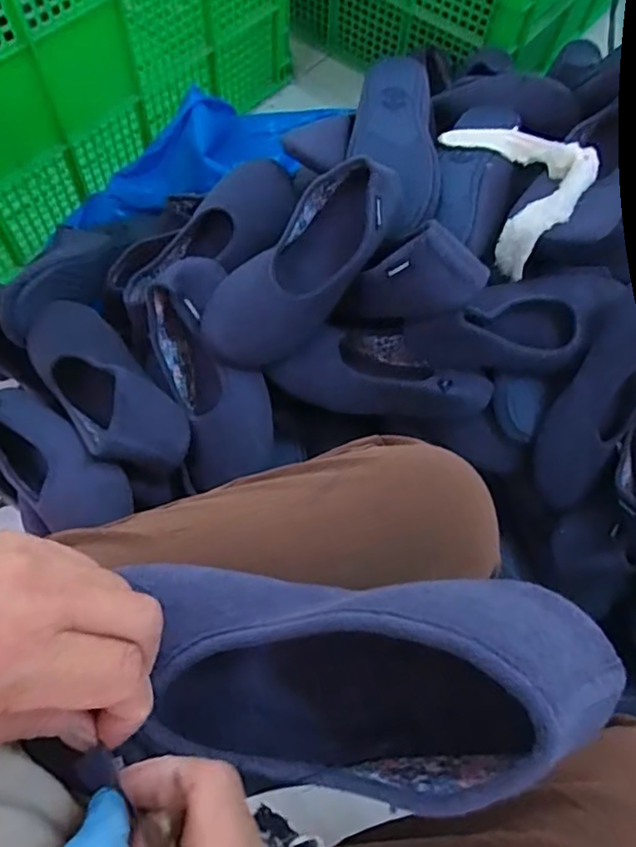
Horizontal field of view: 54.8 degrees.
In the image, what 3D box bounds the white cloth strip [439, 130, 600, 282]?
[{"bbox_3d":[0.213,-0.264,0.662,0.095,0.098,0.178,-20,67,-12],"label":"white cloth strip"}]

